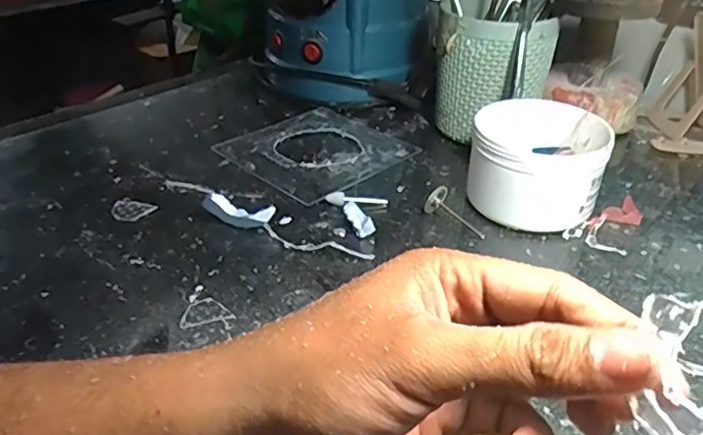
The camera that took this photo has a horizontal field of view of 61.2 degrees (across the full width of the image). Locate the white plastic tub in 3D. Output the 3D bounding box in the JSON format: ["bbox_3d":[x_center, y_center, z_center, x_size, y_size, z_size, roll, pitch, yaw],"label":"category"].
[{"bbox_3d":[0.132,-0.039,0.425,0.088,0.067,0.072,14,37,19],"label":"white plastic tub"}]

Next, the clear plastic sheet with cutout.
[{"bbox_3d":[-0.026,-0.059,0.508,0.132,0.005,0.128,-29,44,-36],"label":"clear plastic sheet with cutout"}]

